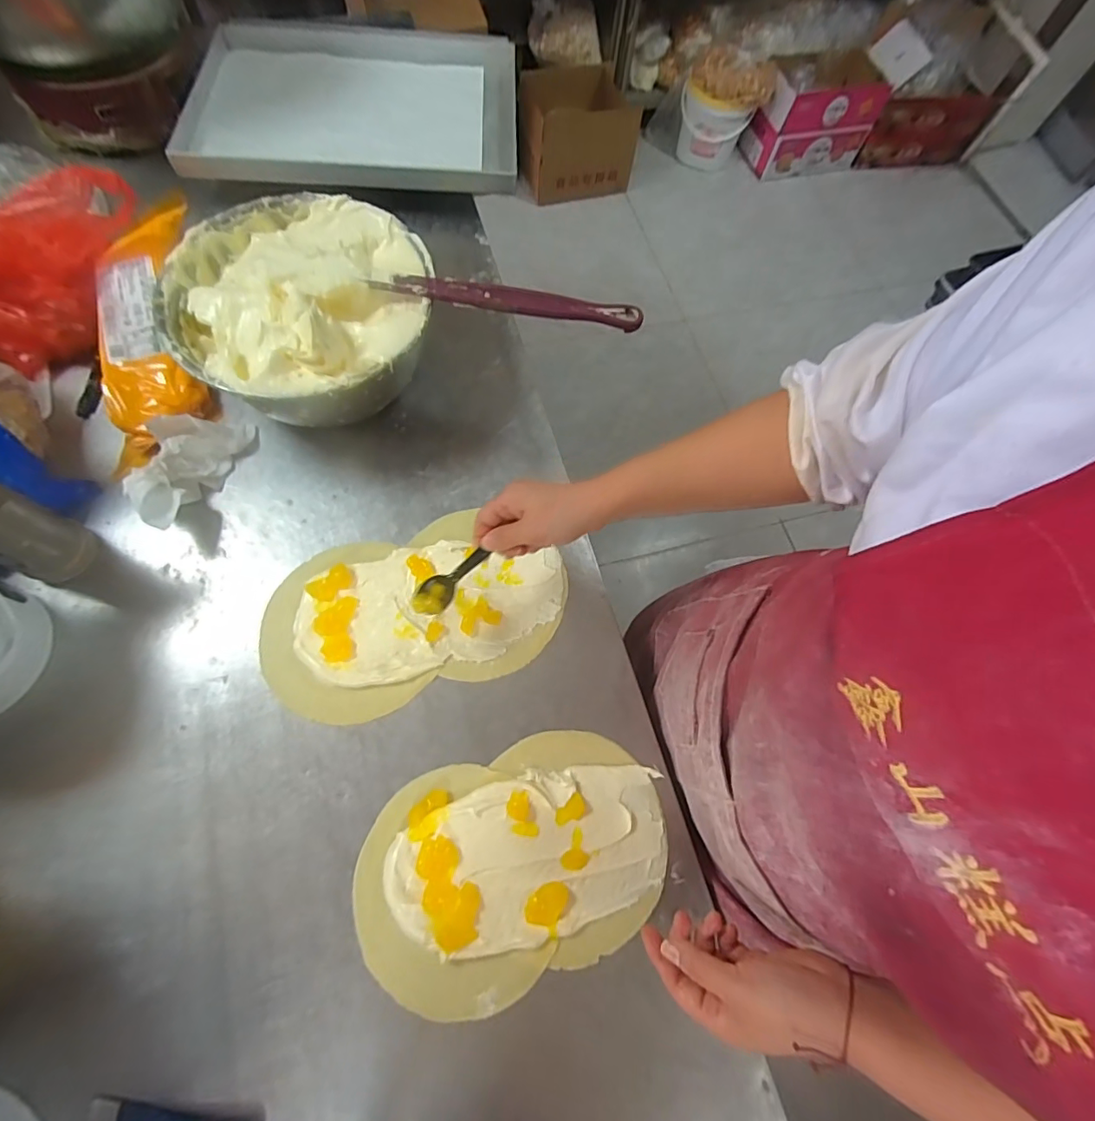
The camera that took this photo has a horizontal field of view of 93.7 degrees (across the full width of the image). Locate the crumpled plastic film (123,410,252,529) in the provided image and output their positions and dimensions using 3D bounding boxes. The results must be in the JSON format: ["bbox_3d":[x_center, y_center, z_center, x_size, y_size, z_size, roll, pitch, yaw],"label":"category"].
[{"bbox_3d":[-0.376,-0.100,0.529,0.069,0.053,0.148,13,55,3],"label":"crumpled plastic film"}]

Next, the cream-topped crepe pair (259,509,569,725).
[{"bbox_3d":[-0.130,0.046,0.512,0.294,0.020,0.171,-15,71,-10],"label":"cream-topped crepe pair"}]

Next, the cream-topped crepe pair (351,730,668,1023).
[{"bbox_3d":[-0.025,0.257,0.439,0.262,0.020,0.176,-17,71,-11],"label":"cream-topped crepe pair"}]

